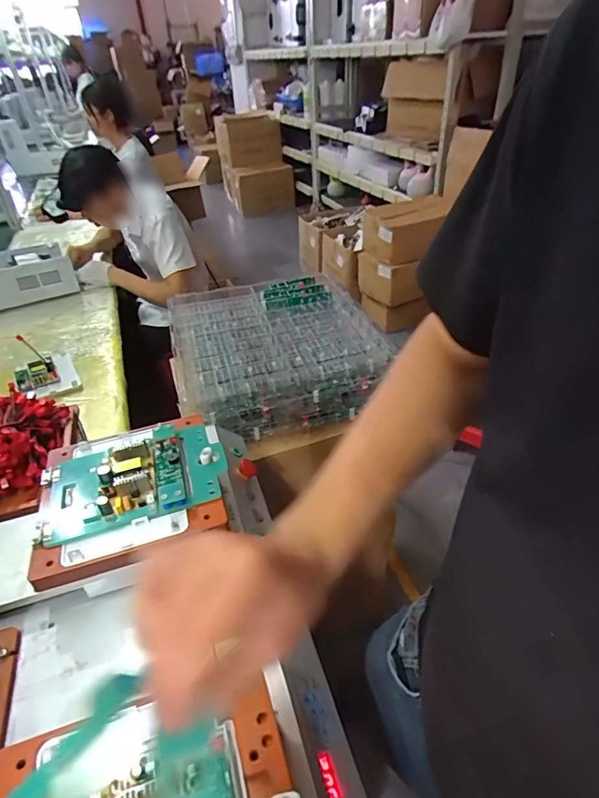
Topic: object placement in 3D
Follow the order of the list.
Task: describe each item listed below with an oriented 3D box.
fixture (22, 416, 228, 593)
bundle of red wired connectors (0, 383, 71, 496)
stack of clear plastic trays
[{"bbox_3d":[-0.192,0.092,0.533,0.205,0.038,0.192,-13,38,-13],"label":"fixture"},{"bbox_3d":[-0.410,0.064,0.627,0.121,0.073,0.177,-5,37,-2],"label":"bundle of red wired connectors"},{"bbox_3d":[-0.052,-0.095,0.928,0.369,0.148,0.345,-12,38,-11],"label":"stack of clear plastic trays"}]

